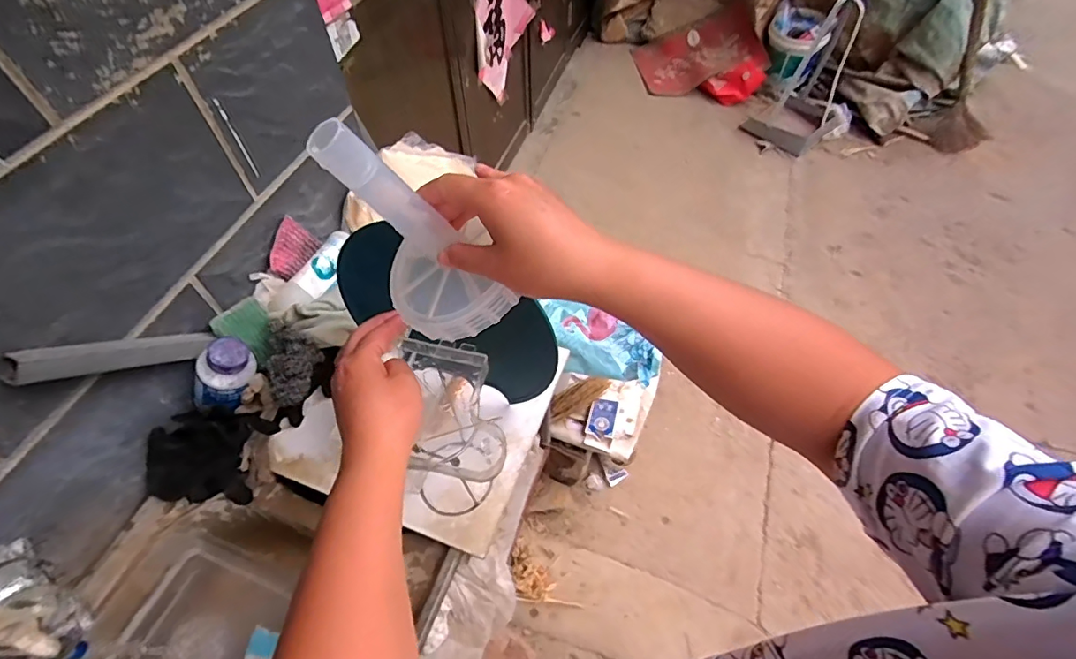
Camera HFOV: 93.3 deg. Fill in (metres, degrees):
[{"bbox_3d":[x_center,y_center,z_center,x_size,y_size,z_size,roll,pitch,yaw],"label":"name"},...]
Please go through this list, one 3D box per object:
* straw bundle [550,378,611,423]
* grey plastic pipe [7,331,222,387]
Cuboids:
[{"bbox_3d":[0.088,0.141,1.063,0.152,0.040,0.047,-25,57,-17],"label":"straw bundle"},{"bbox_3d":[-0.458,0.026,0.565,0.029,0.209,0.030,16,99,12],"label":"grey plastic pipe"}]

